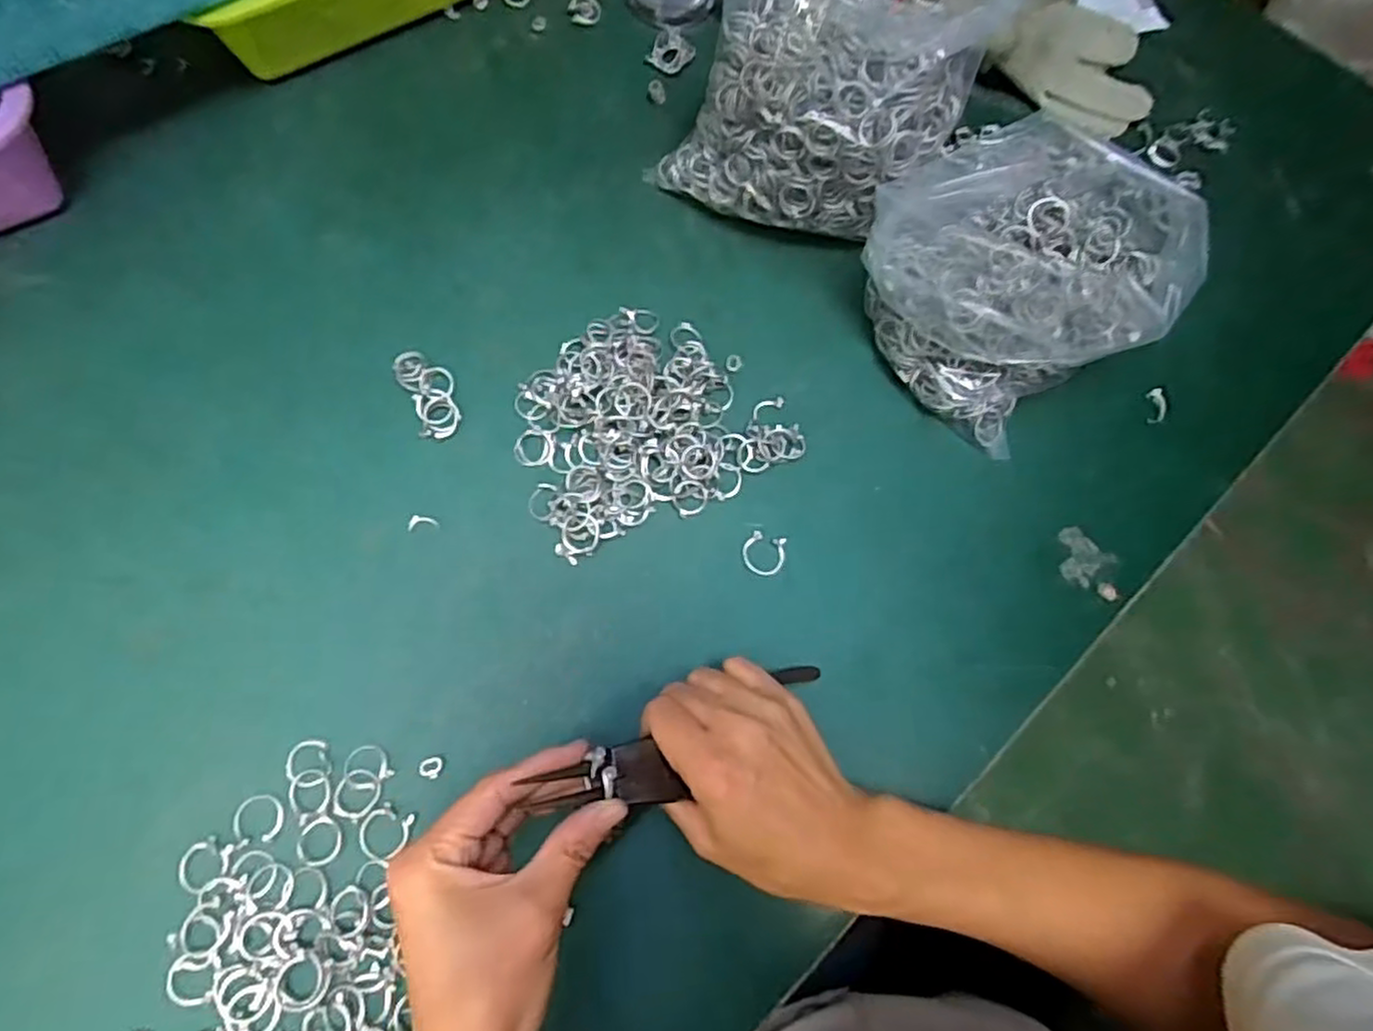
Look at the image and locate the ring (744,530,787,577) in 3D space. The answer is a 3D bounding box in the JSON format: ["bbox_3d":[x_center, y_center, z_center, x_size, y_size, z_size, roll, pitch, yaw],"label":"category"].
[{"bbox_3d":[0.044,0.022,0.419,0.024,0.004,0.024,0,70,-1],"label":"ring"}]

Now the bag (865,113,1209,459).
[{"bbox_3d":[0.189,-0.136,0.433,0.136,0.108,0.148,-29,76,-14],"label":"bag"}]

